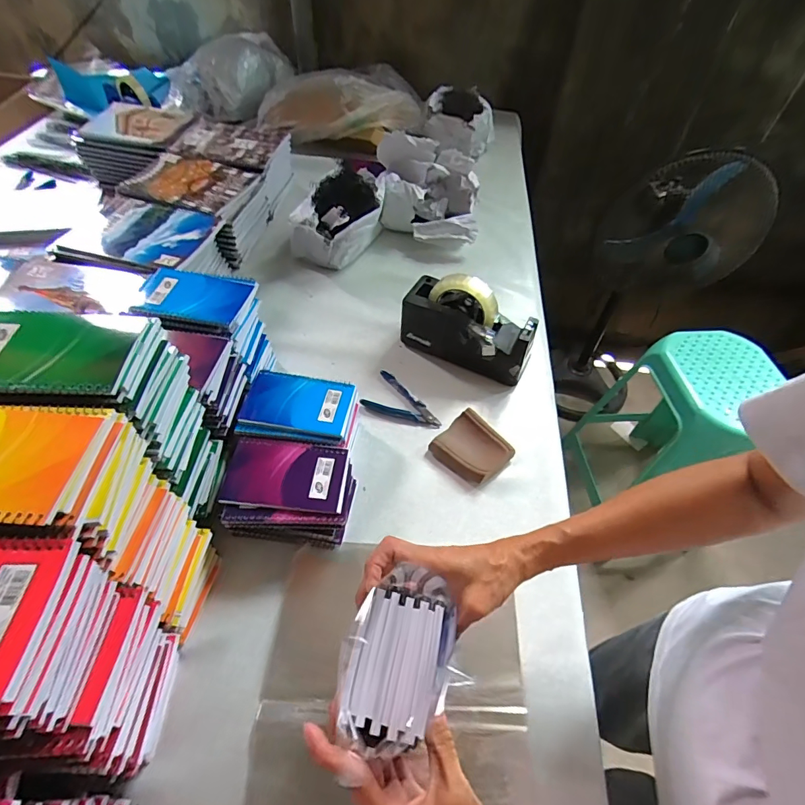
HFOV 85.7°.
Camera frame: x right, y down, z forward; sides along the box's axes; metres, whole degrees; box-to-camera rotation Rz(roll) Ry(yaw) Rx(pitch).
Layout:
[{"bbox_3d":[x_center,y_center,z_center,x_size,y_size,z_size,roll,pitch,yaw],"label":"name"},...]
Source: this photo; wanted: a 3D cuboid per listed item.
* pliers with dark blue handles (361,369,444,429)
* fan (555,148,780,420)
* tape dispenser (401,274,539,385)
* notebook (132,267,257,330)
[{"bbox_3d":[0.005,0.000,0.640,0.119,0.007,0.068,26,56,15],"label":"pliers with dark blue handles"},{"bbox_3d":[0.771,-0.318,1.444,0.357,0.938,0.303,39,60,23],"label":"fan"},{"bbox_3d":[0.100,-0.120,0.662,0.200,0.130,0.071,25,55,14],"label":"tape dispenser"},{"bbox_3d":[-0.263,-0.136,0.551,0.129,0.012,0.098,9,47,-7],"label":"notebook"}]

